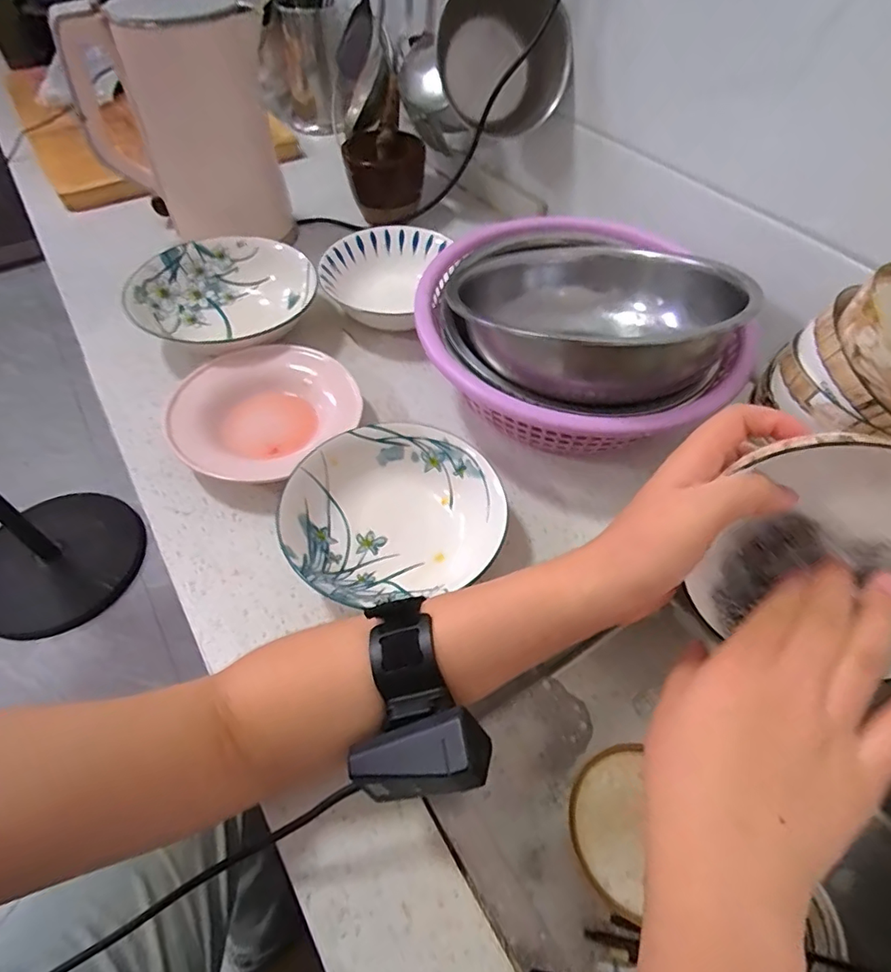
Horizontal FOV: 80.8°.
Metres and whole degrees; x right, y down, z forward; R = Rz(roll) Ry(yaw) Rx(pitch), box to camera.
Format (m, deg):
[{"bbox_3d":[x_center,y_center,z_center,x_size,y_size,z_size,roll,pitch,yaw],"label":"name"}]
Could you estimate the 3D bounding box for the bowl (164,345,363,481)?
[{"bbox_3d":[-0.171,-0.069,0.493,0.158,0.043,0.170,-34,61,-24],"label":"bowl"}]

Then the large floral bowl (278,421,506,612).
[{"bbox_3d":[-0.043,0.023,0.430,0.166,0.048,0.151,1,53,-1],"label":"large floral bowl"}]

